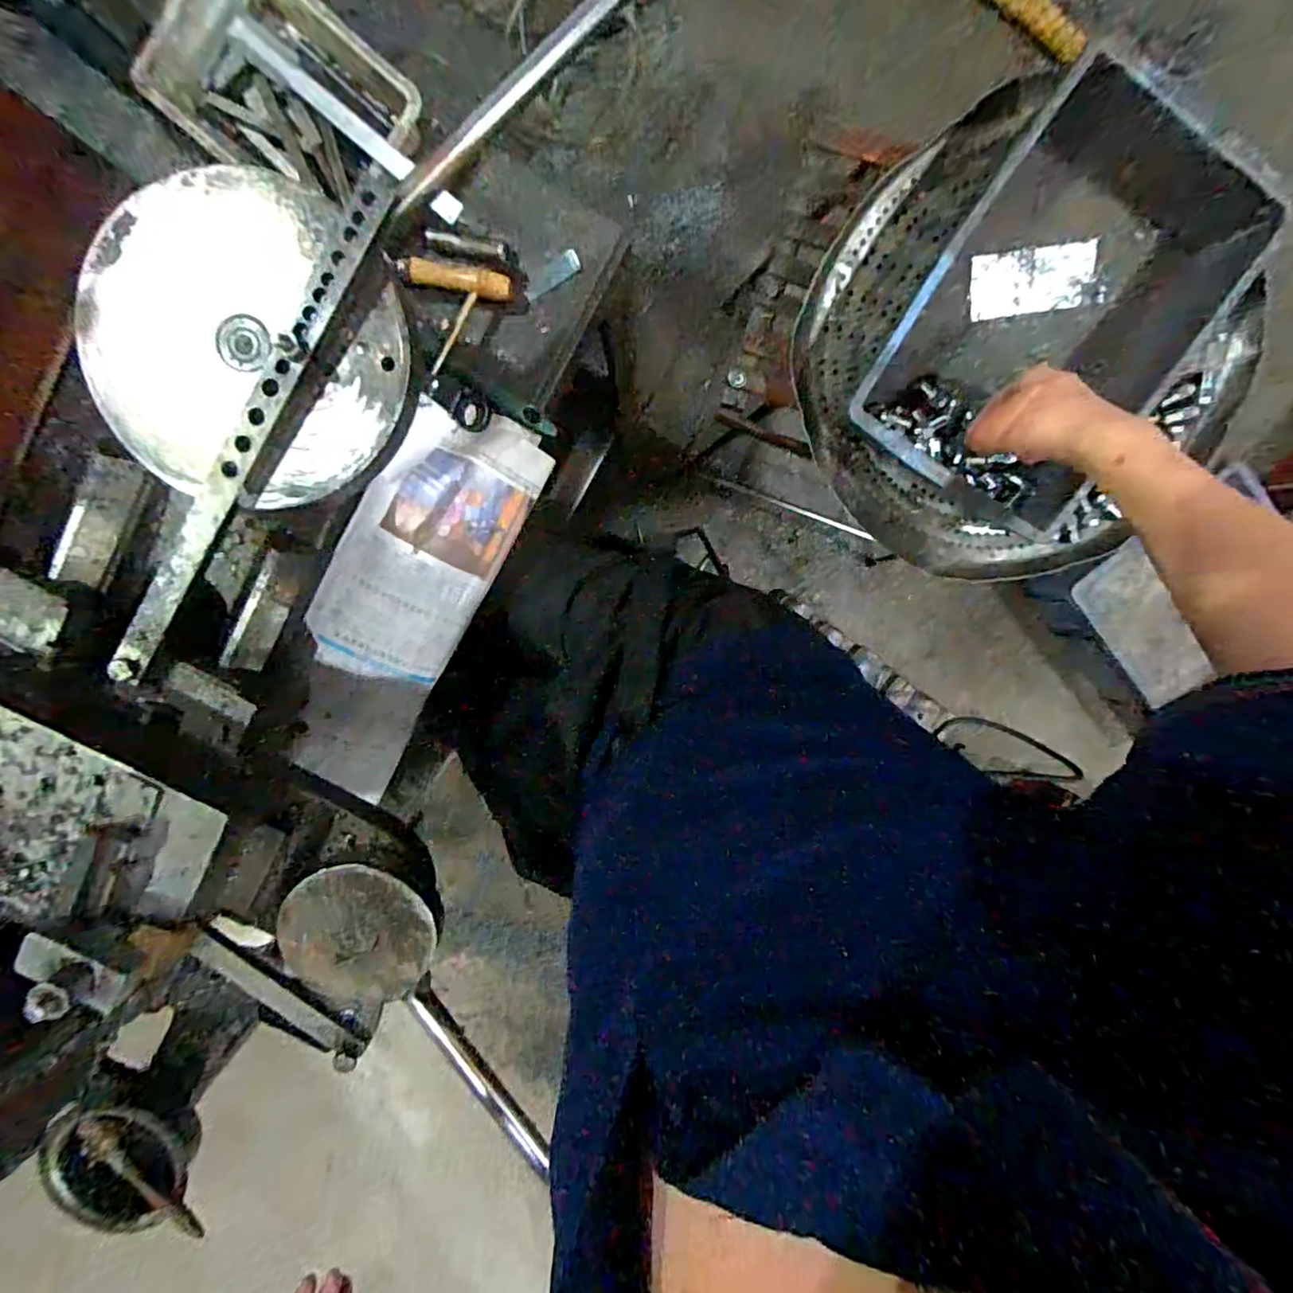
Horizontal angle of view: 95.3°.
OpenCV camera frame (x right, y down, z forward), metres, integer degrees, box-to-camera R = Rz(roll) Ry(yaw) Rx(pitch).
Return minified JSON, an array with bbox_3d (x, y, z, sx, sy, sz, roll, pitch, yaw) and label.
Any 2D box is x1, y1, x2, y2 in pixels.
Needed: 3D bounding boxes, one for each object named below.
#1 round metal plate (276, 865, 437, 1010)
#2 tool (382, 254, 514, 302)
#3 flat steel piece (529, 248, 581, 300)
[{"bbox_3d":[-0.187,0.189,0.382,0.097,0.010,0.098,0,99,0],"label":"round metal plate"},{"bbox_3d":[-0.152,-0.285,0.459,0.090,0.017,0.020,6,99,-1],"label":"tool"},{"bbox_3d":[-0.074,-0.293,0.466,0.048,0.006,0.016,-32,109,8],"label":"flat steel piece"}]

